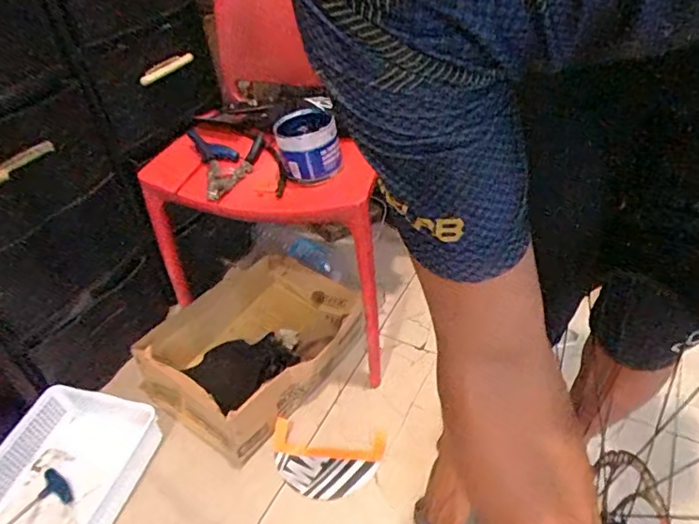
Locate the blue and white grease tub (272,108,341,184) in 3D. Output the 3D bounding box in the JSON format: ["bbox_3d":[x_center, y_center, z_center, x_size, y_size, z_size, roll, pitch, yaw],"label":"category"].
[{"bbox_3d":[-0.071,-0.198,0.903,0.102,0.078,0.116,-12,40,-5],"label":"blue and white grease tub"}]

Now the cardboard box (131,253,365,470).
[{"bbox_3d":[-0.205,0.165,1.168,0.376,0.130,0.466,21,47,28],"label":"cardboard box"}]

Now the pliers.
[{"bbox_3d":[-0.208,-0.176,0.962,0.124,0.018,0.188,-9,52,-23],"label":"pliers"}]

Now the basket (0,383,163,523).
[{"bbox_3d":[-0.519,0.393,0.970,0.252,0.096,0.346,7,42,14],"label":"basket"}]

